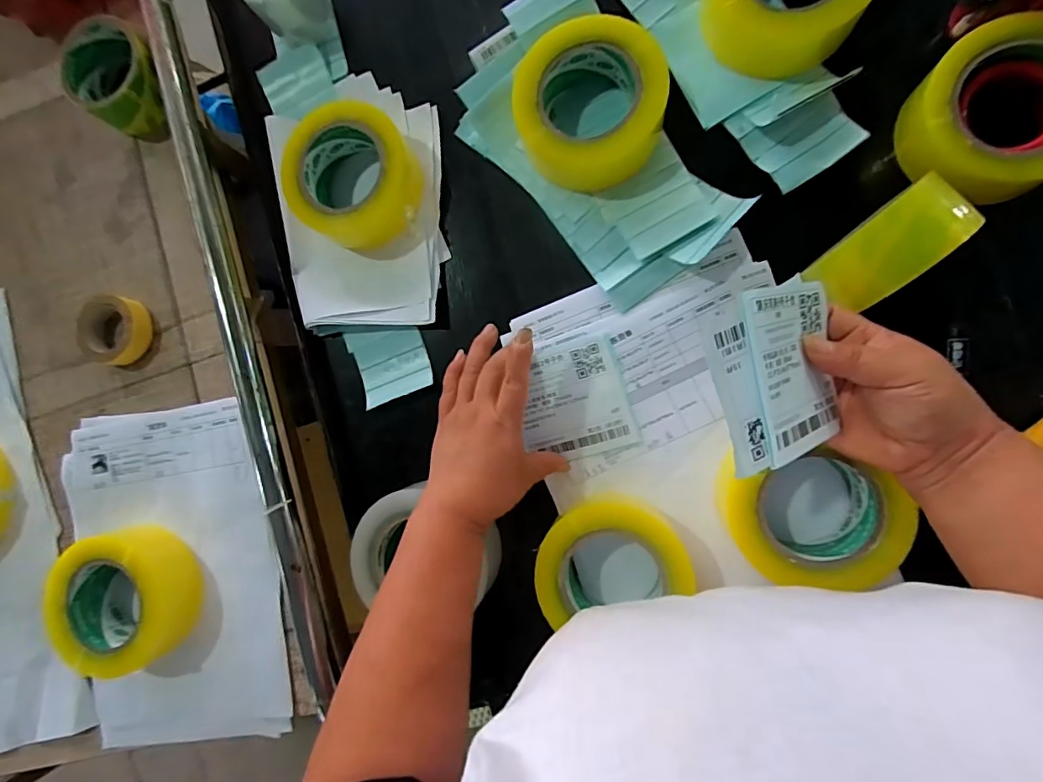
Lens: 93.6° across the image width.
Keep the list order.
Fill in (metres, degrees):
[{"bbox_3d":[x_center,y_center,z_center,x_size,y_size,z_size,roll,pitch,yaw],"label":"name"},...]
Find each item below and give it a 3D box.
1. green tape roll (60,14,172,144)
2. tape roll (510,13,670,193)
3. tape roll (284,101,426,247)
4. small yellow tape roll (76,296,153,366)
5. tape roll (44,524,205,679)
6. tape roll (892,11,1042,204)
[{"bbox_3d":[-0.399,-0.312,0.495,0.107,0.047,0.091,41,95,8],"label":"green tape roll"},{"bbox_3d":[0.059,-0.246,0.423,0.123,0.062,0.116,0,89,10],"label":"tape roll"},{"bbox_3d":[-0.162,-0.201,0.470,0.120,0.051,0.122,0,89,10],"label":"tape roll"},{"bbox_3d":[-0.410,-0.062,0.493,0.059,0.025,0.066,-3,88,10],"label":"small yellow tape roll"},{"bbox_3d":[-0.377,0.198,0.465,0.113,0.052,0.124,0,89,10],"label":"tape roll"},{"bbox_3d":[0.359,-0.207,0.366,0.118,0.053,0.116,0,89,10],"label":"tape roll"}]

